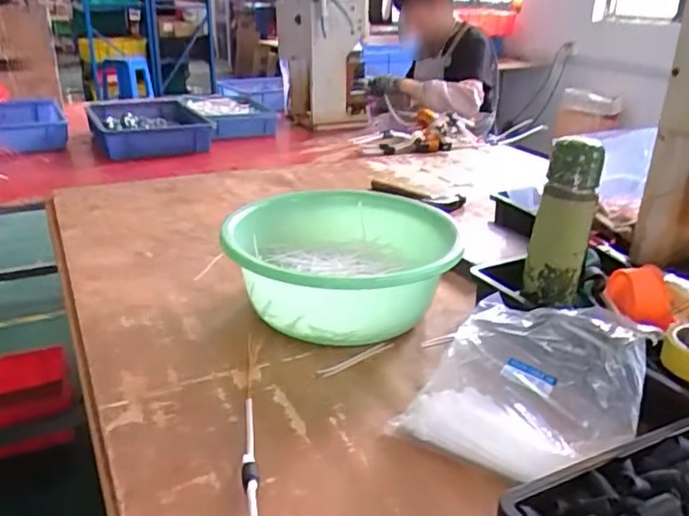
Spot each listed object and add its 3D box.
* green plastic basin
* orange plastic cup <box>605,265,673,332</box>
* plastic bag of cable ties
[{"bbox_3d":[0.003,0.016,0.826,0.278,0.125,0.300,3,23,2],"label":"green plastic basin"},{"bbox_3d":[0.388,0.047,0.803,0.083,0.057,0.061,12,25,21],"label":"orange plastic cup"},{"bbox_3d":[0.195,0.126,0.641,0.207,0.087,0.219,13,26,25],"label":"plastic bag of cable ties"}]

